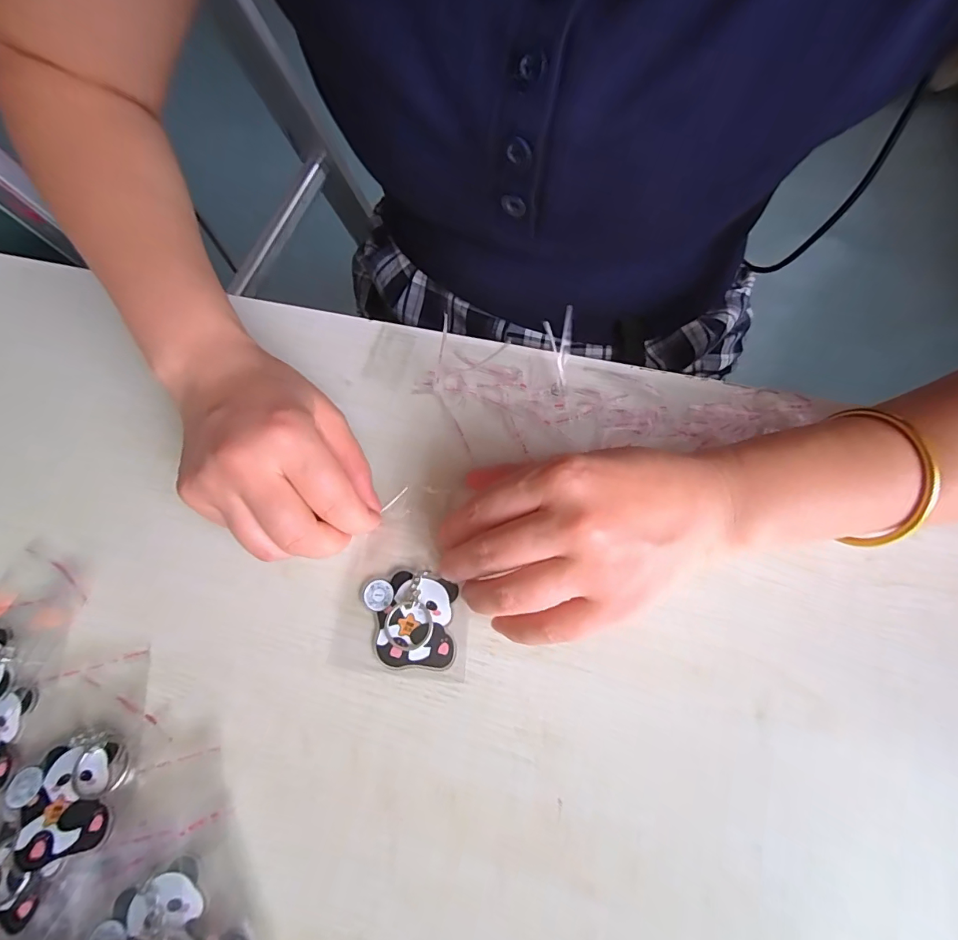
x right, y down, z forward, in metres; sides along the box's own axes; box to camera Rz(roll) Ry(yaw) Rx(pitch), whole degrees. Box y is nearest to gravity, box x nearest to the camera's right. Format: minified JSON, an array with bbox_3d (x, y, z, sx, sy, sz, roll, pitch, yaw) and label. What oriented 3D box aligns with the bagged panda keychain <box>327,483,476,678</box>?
[{"bbox_3d":[-0.037,0.058,0.250,0.067,0.010,0.098,7,69,4],"label":"bagged panda keychain"}]

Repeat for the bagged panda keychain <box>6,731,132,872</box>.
[{"bbox_3d":[-0.189,0.151,0.213,0.050,0.007,0.047,-1,69,2],"label":"bagged panda keychain"}]

